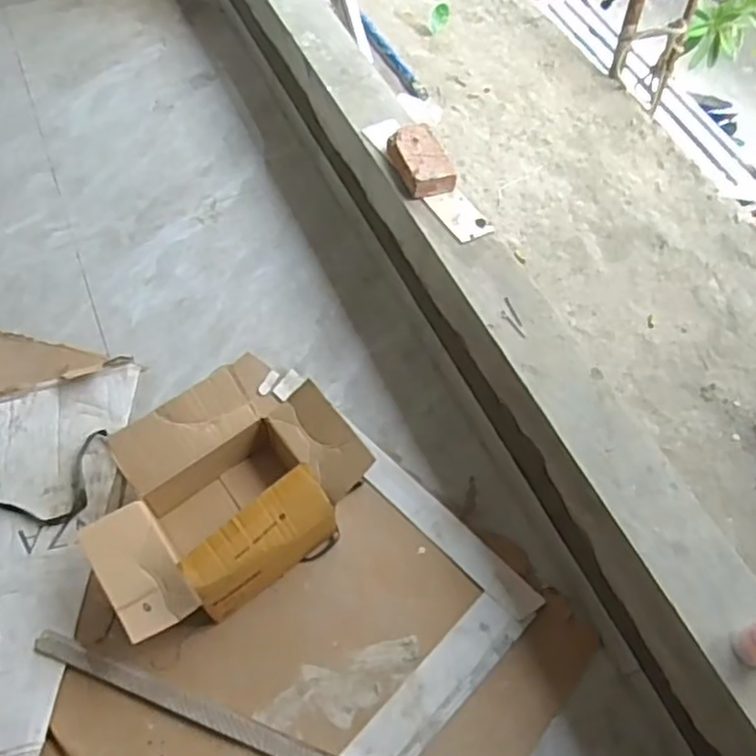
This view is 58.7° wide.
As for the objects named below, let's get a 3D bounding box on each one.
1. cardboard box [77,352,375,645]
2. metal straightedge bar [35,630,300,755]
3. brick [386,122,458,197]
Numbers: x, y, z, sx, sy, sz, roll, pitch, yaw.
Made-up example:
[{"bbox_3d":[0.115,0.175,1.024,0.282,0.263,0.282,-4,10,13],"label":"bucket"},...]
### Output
[{"bbox_3d":[-0.346,0.207,1.405,0.564,0.234,0.467,-37,66,-22],"label":"cardboard box"},{"bbox_3d":[-0.295,0.640,1.256,0.795,0.013,0.041,19,60,10],"label":"metal straightedge bar"},{"bbox_3d":[0.100,-0.514,1.572,0.120,0.047,0.207,-12,60,-9],"label":"brick"}]

